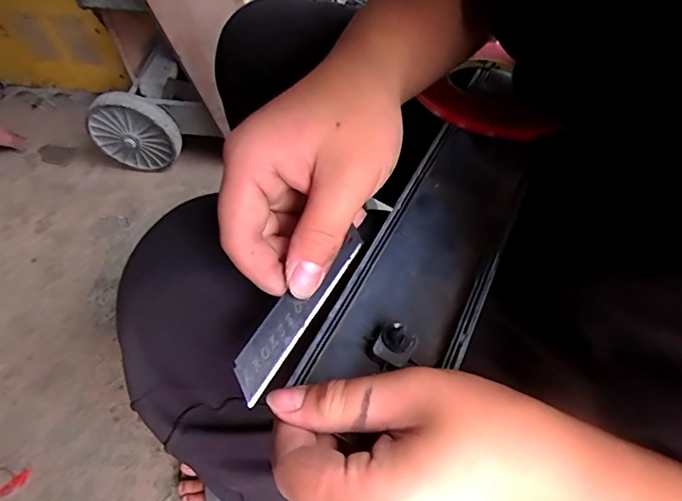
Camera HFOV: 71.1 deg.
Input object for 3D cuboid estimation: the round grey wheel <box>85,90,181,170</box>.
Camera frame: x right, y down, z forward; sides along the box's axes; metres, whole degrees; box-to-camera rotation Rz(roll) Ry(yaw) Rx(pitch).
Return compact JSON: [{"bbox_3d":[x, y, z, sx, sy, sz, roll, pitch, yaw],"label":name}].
[{"bbox_3d":[-0.450,-0.253,1.055,0.199,0.197,0.054,10,56,11],"label":"round grey wheel"}]

